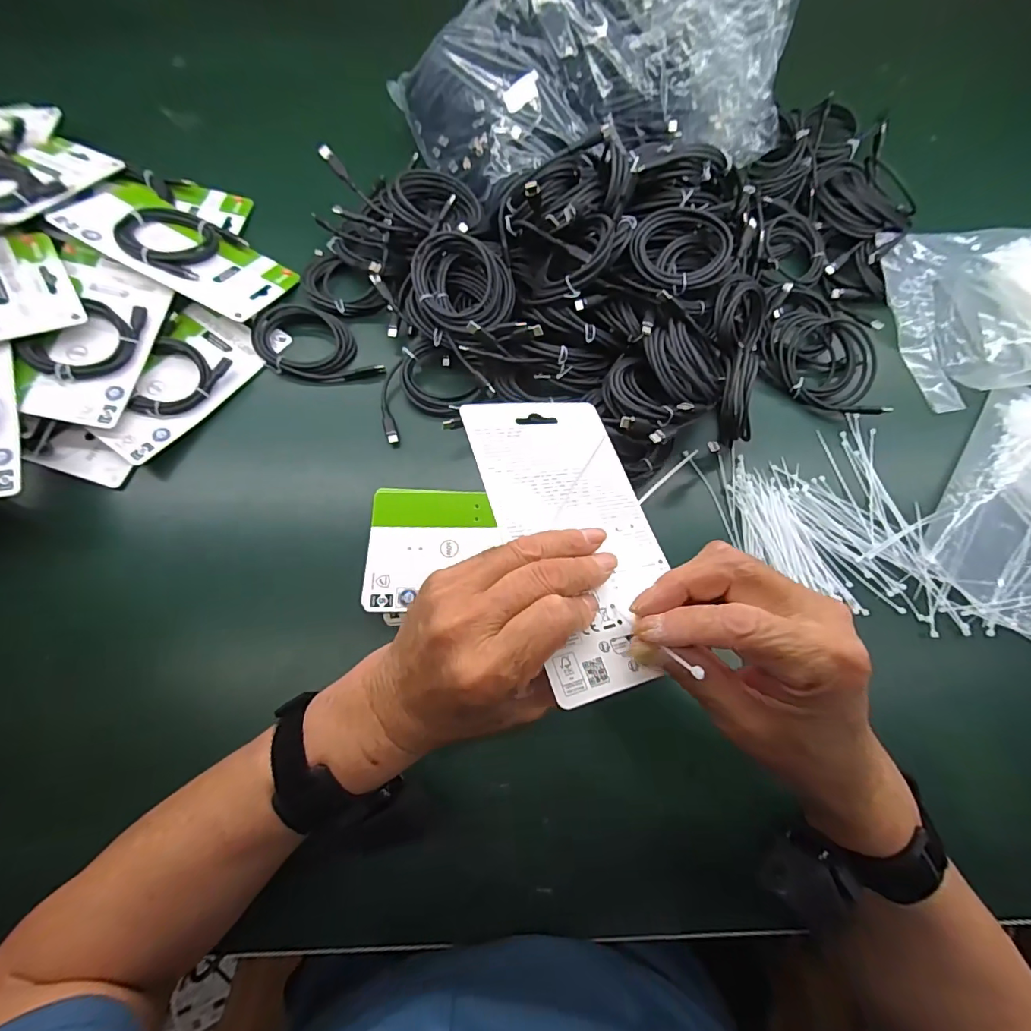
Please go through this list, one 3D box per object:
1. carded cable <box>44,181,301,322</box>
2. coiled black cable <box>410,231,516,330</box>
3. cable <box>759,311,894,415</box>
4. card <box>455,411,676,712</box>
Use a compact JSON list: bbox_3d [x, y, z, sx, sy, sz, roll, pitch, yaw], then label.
[{"bbox_3d":[-0.318,-0.254,0.454,0.186,0.012,0.096,29,55,-8],"label":"carded cable"},{"bbox_3d":[-0.046,-0.203,0.425,0.087,0.035,0.091,2,72,-2],"label":"coiled black cable"},{"bbox_3d":[0.290,-0.150,0.460,0.100,0.031,0.107,8,72,0],"label":"cable"},{"bbox_3d":[0.038,0.006,0.278,0.099,0.005,0.179,-8,65,-26],"label":"card"}]

